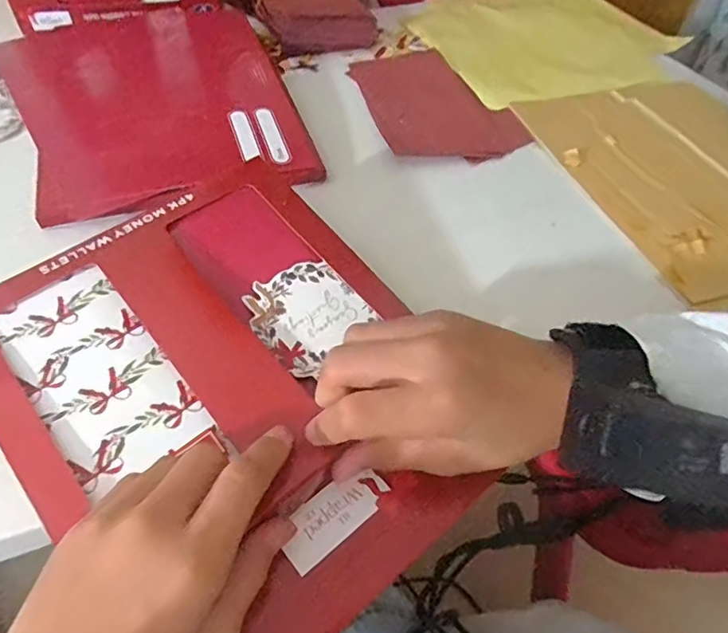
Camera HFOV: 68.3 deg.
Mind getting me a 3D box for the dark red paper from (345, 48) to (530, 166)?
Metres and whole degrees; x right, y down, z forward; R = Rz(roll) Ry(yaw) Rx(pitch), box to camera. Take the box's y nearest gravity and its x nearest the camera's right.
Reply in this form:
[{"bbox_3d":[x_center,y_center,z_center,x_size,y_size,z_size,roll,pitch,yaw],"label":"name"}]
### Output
[{"bbox_3d":[0.062,-0.189,0.476,0.118,0.012,0.180,-9,50,-12],"label":"dark red paper"}]

